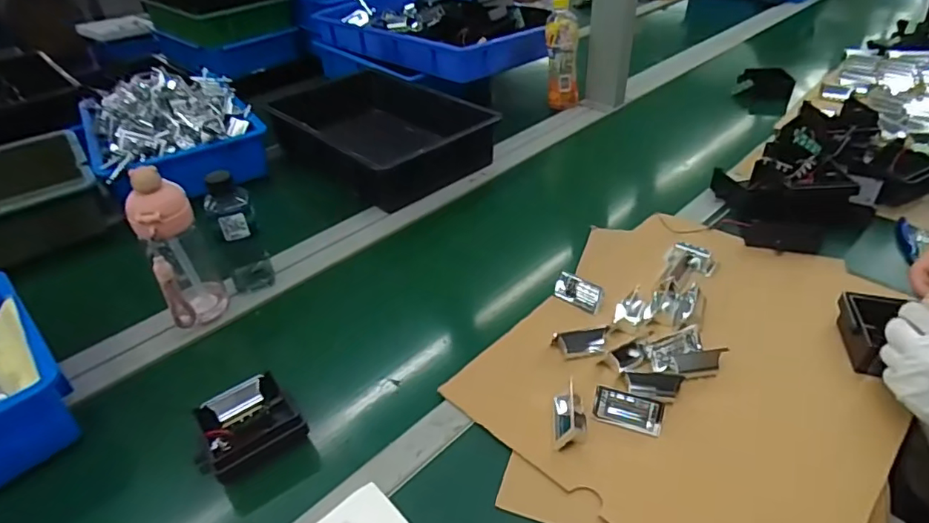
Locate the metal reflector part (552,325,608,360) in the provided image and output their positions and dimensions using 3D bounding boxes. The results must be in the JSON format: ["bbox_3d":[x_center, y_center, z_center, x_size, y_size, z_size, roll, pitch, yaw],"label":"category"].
[{"bbox_3d":[0.132,0.088,0.609,0.063,0.018,0.035,-8,38,-7],"label":"metal reflector part"}]

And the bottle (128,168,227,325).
[{"bbox_3d":[-0.333,-0.010,0.629,0.068,0.190,0.060,-23,42,-24],"label":"bottle"}]

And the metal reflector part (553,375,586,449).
[{"bbox_3d":[0.103,0.145,0.535,0.031,0.025,0.072,1,38,6],"label":"metal reflector part"}]

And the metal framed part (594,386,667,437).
[{"bbox_3d":[0.159,0.145,0.530,0.063,0.022,0.030,10,39,17],"label":"metal framed part"}]

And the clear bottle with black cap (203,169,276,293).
[{"bbox_3d":[-0.295,-0.036,0.703,0.057,0.155,0.058,-19,40,-20],"label":"clear bottle with black cap"}]

